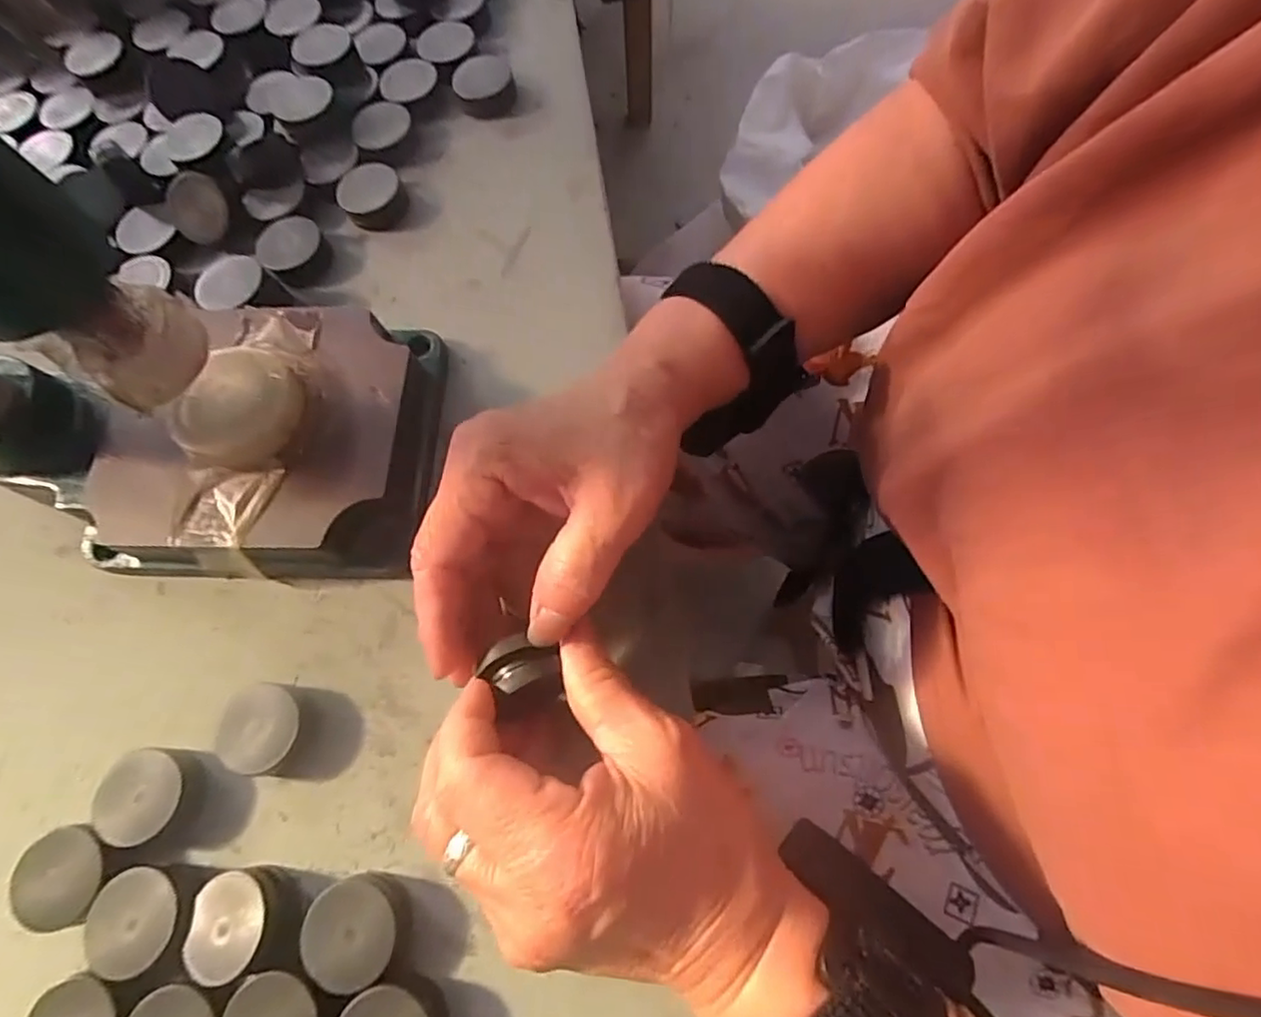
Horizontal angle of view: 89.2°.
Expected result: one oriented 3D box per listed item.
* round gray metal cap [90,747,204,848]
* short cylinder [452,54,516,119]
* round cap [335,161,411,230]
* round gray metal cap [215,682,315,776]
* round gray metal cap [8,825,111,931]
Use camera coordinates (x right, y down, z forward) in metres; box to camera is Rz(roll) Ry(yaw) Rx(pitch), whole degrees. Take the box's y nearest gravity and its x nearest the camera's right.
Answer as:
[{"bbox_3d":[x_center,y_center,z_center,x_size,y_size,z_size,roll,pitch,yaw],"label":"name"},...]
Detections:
[{"bbox_3d":[-0.183,0.108,0.241,0.036,0.017,0.031,8,71,7],"label":"round gray metal cap"},{"bbox_3d":[-0.081,-0.235,0.356,0.032,0.015,0.032,-1,70,4],"label":"short cylinder"},{"bbox_3d":[-0.135,-0.164,0.334,0.031,0.014,0.031,-1,70,4],"label":"round cap"},{"bbox_3d":[-0.141,0.084,0.247,0.031,0.012,0.032,-1,70,4],"label":"round gray metal cap"},{"bbox_3d":[-0.203,0.133,0.234,0.035,0.014,0.032,-1,70,4],"label":"round gray metal cap"}]

